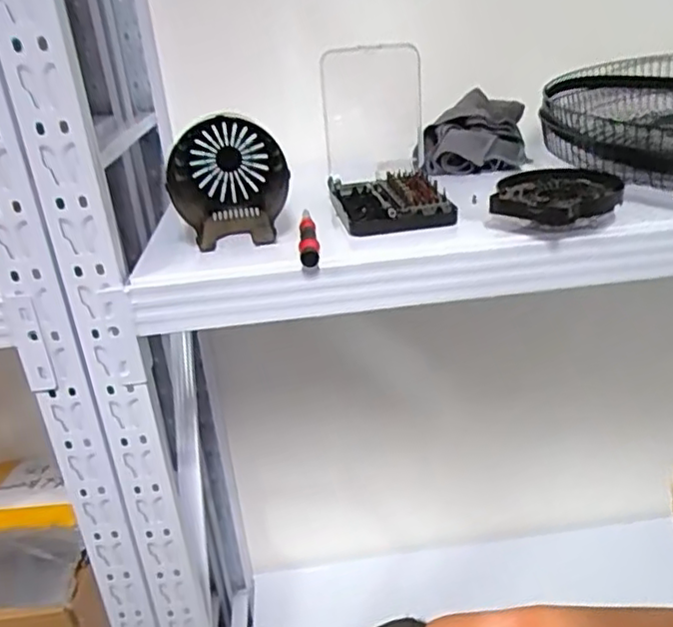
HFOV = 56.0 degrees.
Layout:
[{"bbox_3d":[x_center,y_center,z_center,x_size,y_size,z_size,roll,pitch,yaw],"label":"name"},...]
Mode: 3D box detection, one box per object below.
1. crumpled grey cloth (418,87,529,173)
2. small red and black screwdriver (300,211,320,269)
[{"bbox_3d":[0.180,-0.238,0.838,0.137,0.076,0.127,1,26,12],"label":"crumpled grey cloth"},{"bbox_3d":[-0.026,-0.071,0.594,0.016,0.019,0.108,-5,25,-1],"label":"small red and black screwdriver"}]

